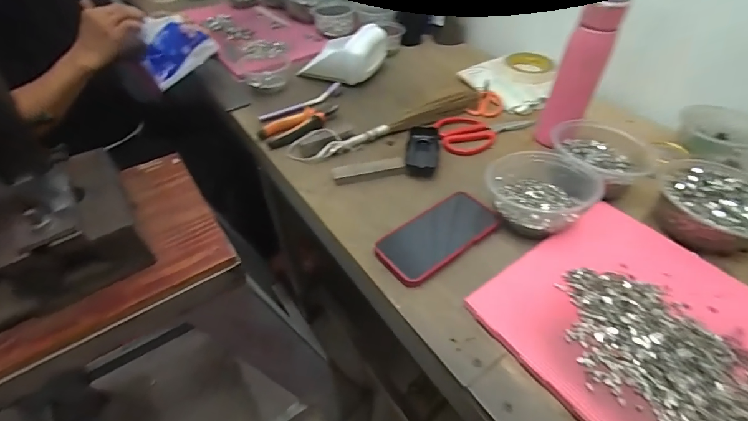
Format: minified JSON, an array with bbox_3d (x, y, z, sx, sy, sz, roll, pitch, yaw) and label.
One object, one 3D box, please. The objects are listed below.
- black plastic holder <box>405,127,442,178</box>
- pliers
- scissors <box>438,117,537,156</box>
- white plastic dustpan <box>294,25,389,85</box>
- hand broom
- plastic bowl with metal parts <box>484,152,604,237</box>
[{"bbox_3d":[0.081,-0.100,0.605,0.051,0.025,0.101,8,47,7],"label":"black plastic holder"},{"bbox_3d":[-0.131,-0.161,0.667,0.150,0.014,0.069,-31,54,-26],"label":"pliers"},{"bbox_3d":[0.199,-0.141,0.647,0.170,0.012,0.095,-8,47,-8],"label":"scissors"},{"bbox_3d":[-0.066,-0.345,0.787,0.146,0.076,0.147,24,51,21],"label":"white plastic dustpan"},{"bbox_3d":[0.047,-0.160,0.661,0.356,0.028,0.064,-17,49,-16],"label":"hand broom"},{"bbox_3d":[0.216,-0.032,0.504,0.121,0.048,0.142,-27,52,-24],"label":"plastic bowl with metal parts"}]

